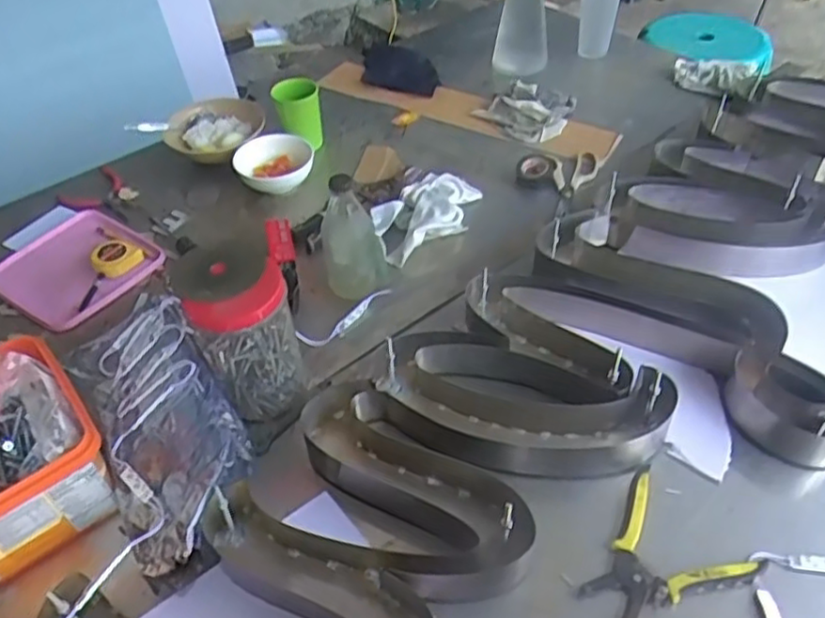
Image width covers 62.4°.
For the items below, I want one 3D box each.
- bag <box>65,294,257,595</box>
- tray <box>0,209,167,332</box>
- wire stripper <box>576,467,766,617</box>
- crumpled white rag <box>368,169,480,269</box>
[{"bbox_3d":[-0.264,0.108,0.707,0.137,0.106,0.324,-24,48,-19],"label":"bag"},{"bbox_3d":[-0.484,-0.067,0.972,0.219,0.021,0.193,26,52,26],"label":"tray"},{"bbox_3d":[0.222,0.230,0.632,0.145,0.013,0.134,-29,50,-23],"label":"wire stripper"},{"bbox_3d":[0.016,-0.145,0.997,0.120,0.034,0.192,32,55,30],"label":"crumpled white rag"}]

